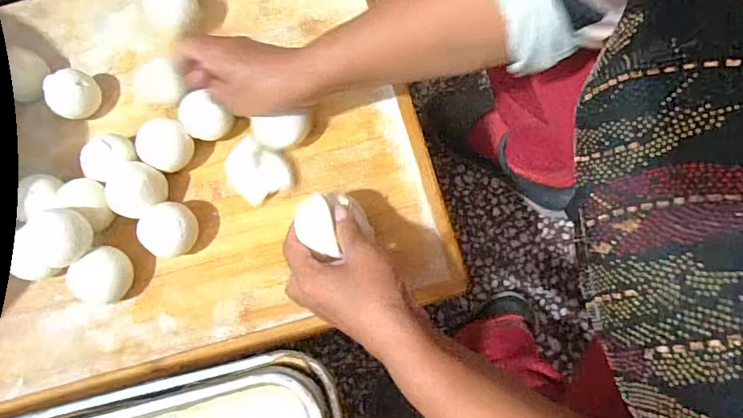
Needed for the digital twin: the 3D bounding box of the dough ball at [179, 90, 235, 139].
[{"bbox_3d":[-0.157,-0.084,0.457,0.041,0.037,0.042,-1,75,3],"label":"dough ball"}]

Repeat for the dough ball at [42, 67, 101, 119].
[{"bbox_3d":[-0.288,-0.110,0.474,0.042,0.042,0.046,-1,75,3],"label":"dough ball"}]

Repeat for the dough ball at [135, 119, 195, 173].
[{"bbox_3d":[-0.190,-0.056,0.451,0.045,0.040,0.041,-1,75,3],"label":"dough ball"}]

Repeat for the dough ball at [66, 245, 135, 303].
[{"bbox_3d":[-0.236,0.058,0.427,0.045,0.037,0.047,-1,75,3],"label":"dough ball"}]

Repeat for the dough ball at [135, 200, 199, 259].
[{"bbox_3d":[-0.179,0.020,0.432,0.051,0.037,0.047,-1,75,3],"label":"dough ball"}]

